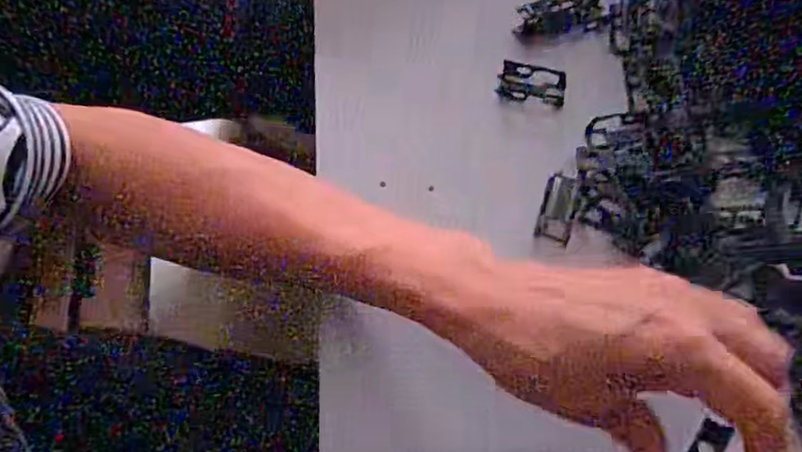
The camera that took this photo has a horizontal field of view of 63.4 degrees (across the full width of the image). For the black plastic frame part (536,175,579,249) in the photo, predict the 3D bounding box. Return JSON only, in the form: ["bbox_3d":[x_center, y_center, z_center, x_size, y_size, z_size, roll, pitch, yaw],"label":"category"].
[{"bbox_3d":[0.086,-0.010,0.353,0.018,0.011,0.039,17,72,5],"label":"black plastic frame part"}]

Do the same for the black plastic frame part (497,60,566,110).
[{"bbox_3d":[0.078,-0.084,0.386,0.039,0.014,0.018,11,72,3],"label":"black plastic frame part"}]

